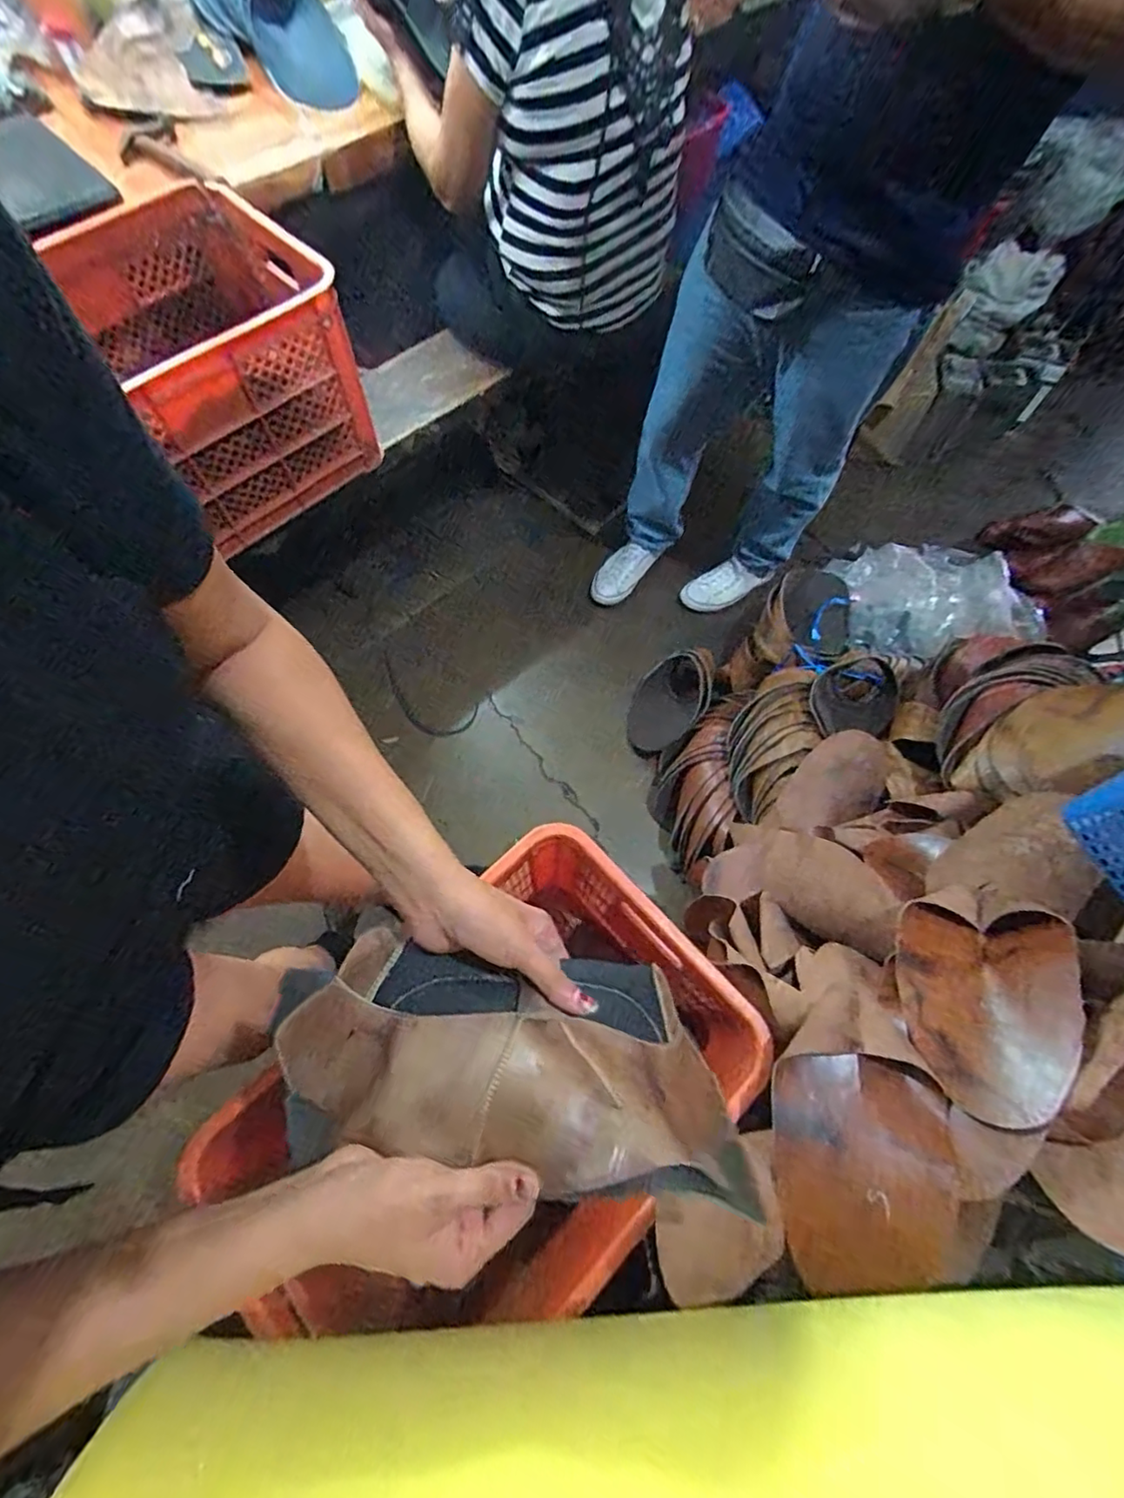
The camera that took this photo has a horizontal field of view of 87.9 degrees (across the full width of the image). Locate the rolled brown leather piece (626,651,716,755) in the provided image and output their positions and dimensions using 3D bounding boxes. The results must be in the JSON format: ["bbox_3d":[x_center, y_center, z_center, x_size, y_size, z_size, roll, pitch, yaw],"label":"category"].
[{"bbox_3d":[0.246,-0.108,1.347,0.164,0.102,0.260,25,68,8],"label":"rolled brown leather piece"}]

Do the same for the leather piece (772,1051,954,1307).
[{"bbox_3d":[0.271,0.375,0.520,0.153,0.023,0.170,7,67,1],"label":"leather piece"}]

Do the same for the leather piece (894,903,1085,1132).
[{"bbox_3d":[0.430,0.267,0.602,0.155,0.050,0.210,3,44,42],"label":"leather piece"}]

